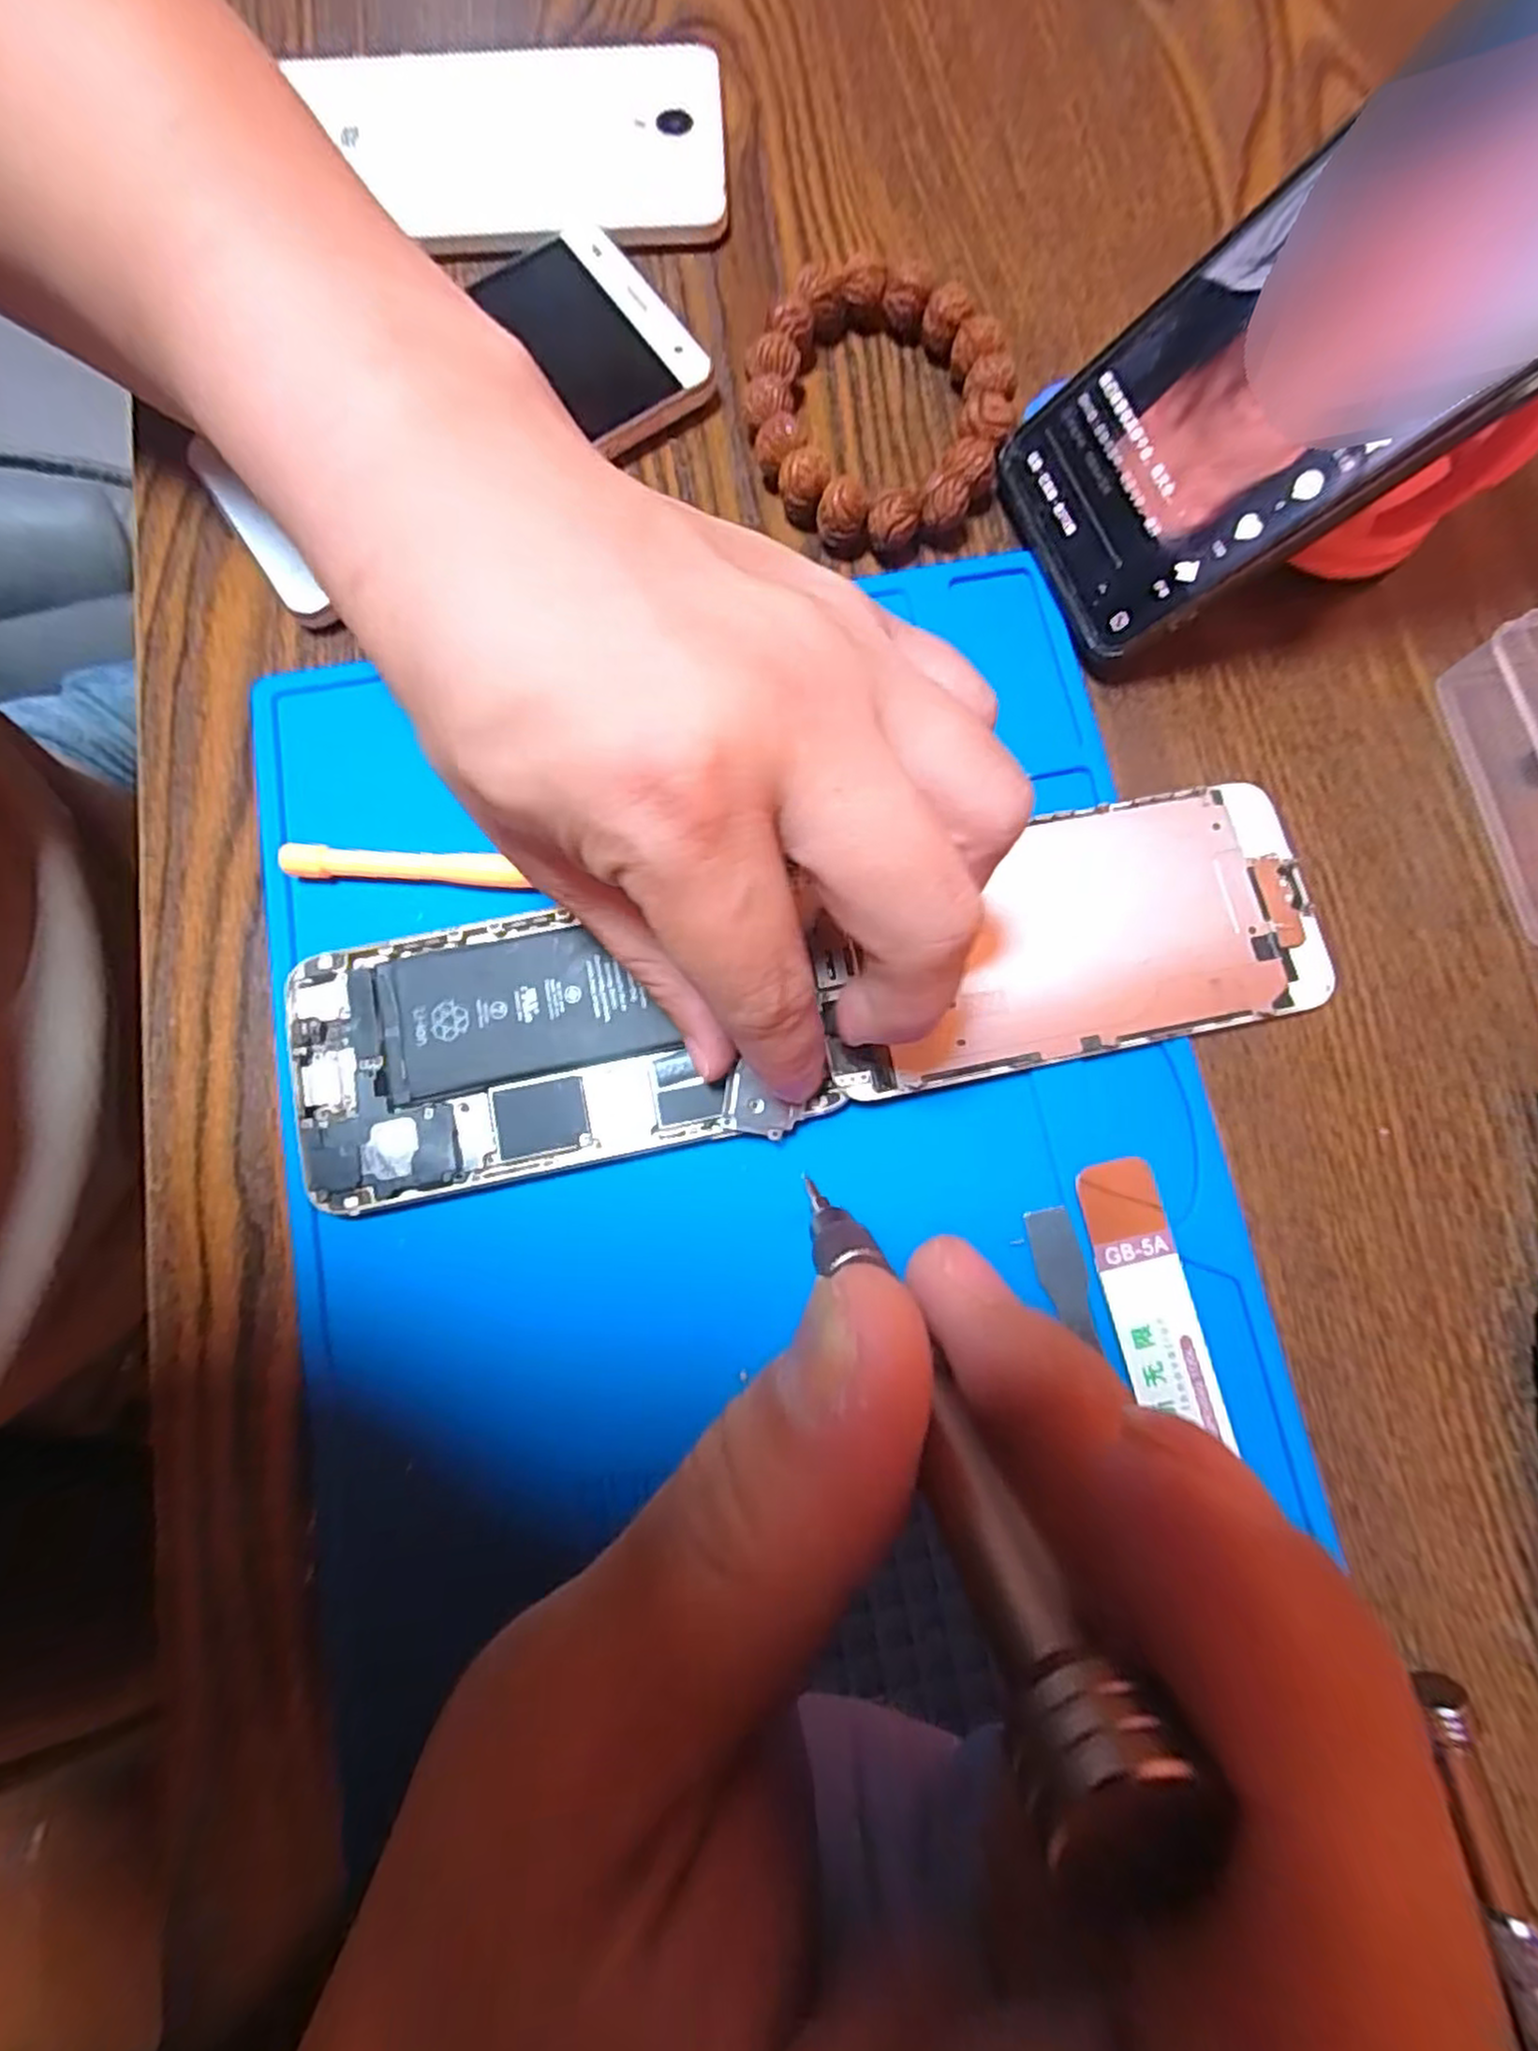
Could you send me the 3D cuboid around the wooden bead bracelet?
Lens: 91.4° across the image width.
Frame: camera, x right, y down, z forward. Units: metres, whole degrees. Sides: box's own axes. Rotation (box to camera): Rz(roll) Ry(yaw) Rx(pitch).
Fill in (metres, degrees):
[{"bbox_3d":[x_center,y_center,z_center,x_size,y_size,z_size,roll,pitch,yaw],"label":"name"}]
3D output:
[{"bbox_3d":[0.031,-0.181,0.221,0.073,0.017,0.089,-11,80,-2],"label":"wooden bead bracelet"}]

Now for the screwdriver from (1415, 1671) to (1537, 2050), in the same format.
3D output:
[{"bbox_3d":[0.157,0.195,0.156,0.012,0.010,0.102,-12,80,-2],"label":"screwdriver"}]

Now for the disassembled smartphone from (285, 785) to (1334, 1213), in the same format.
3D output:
[{"bbox_3d":[0.010,-0.008,0.189,0.256,0.005,0.065,-10,80,-1],"label":"disassembled smartphone"}]

